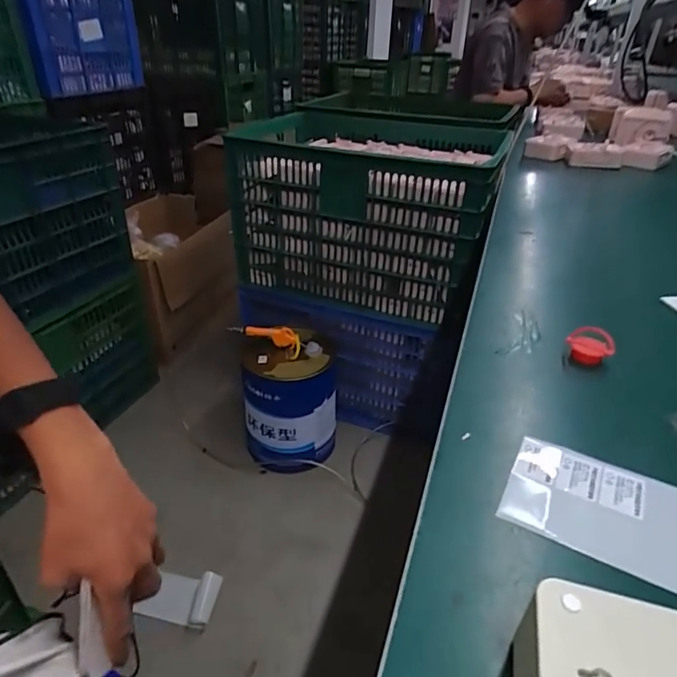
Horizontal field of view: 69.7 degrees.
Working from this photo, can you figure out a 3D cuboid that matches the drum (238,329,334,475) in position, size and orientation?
[{"bbox_3d":[-0.125,0.153,1.249,0.233,0.301,0.216,-8,34,-15],"label":"drum"}]

